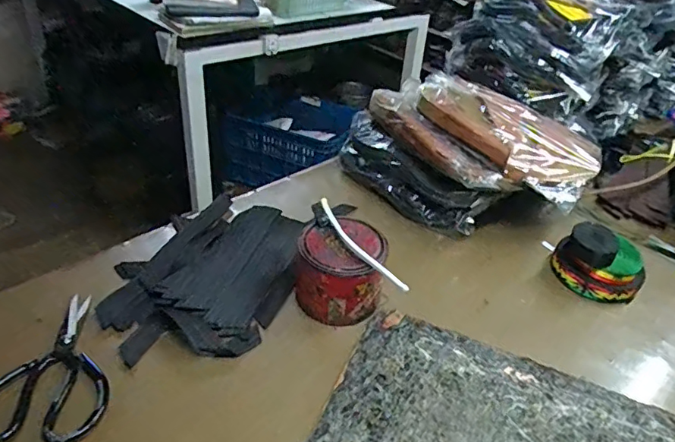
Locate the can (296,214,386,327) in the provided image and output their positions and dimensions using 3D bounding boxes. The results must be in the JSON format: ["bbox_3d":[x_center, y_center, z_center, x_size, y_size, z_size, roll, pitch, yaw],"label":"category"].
[{"bbox_3d":[0.002,0.059,0.615,0.106,0.079,0.099,3,37,-2],"label":"can"}]

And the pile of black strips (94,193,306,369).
[{"bbox_3d":[-0.157,0.069,0.648,0.194,0.035,0.270,16,38,15],"label":"pile of black strips"}]

